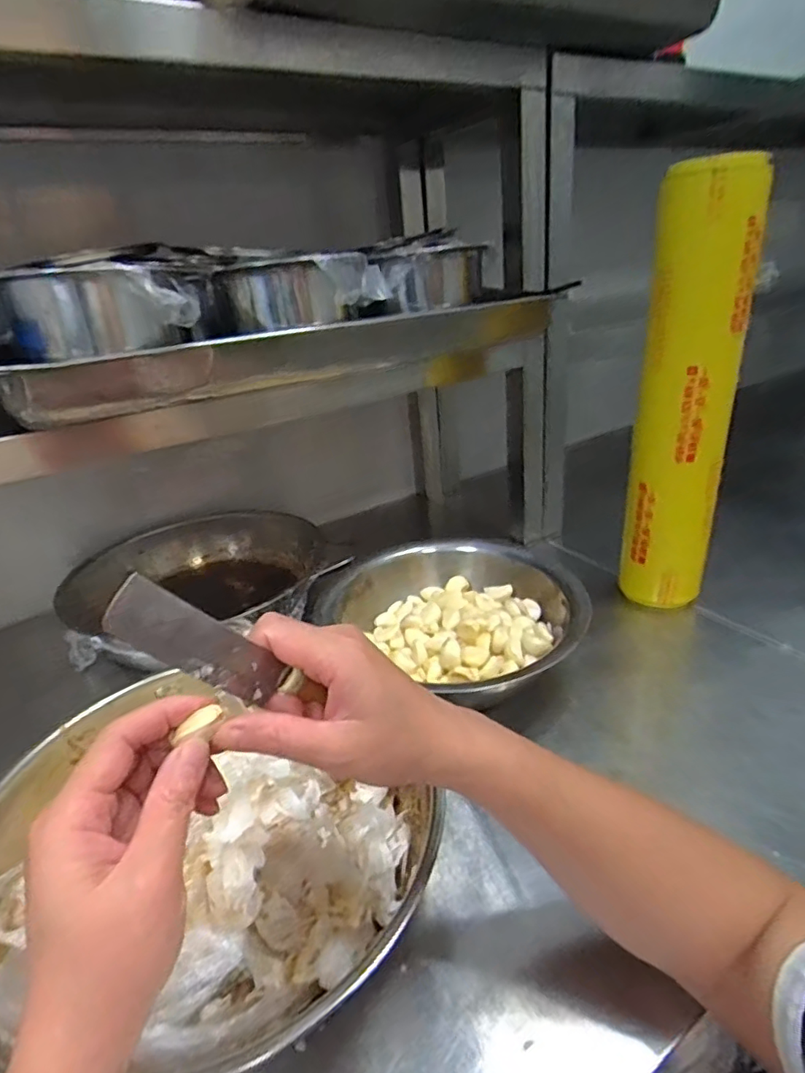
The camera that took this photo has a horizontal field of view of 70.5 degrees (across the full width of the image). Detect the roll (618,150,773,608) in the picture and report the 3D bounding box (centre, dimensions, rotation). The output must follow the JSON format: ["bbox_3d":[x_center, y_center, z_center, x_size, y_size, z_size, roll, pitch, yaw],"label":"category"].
[{"bbox_3d":[0.310,-0.146,0.624,0.107,0.440,0.092,8,29,27],"label":"roll"}]

